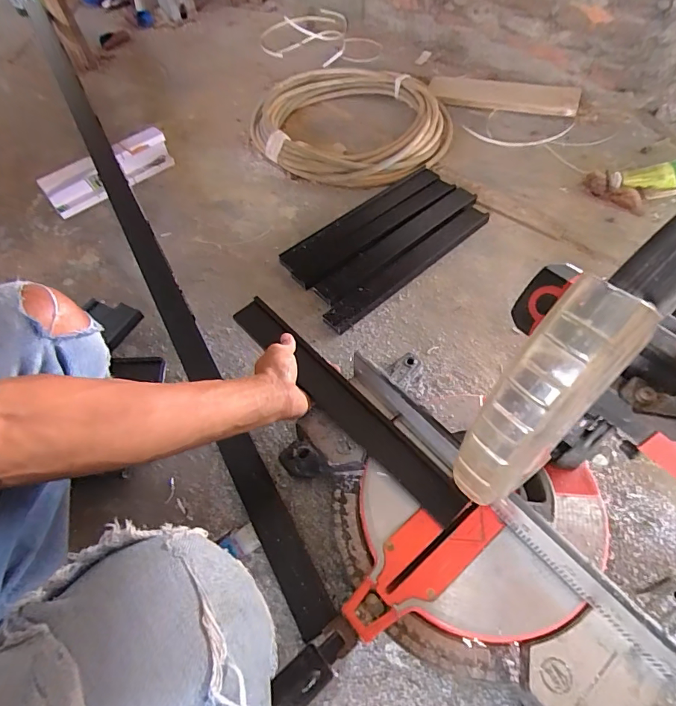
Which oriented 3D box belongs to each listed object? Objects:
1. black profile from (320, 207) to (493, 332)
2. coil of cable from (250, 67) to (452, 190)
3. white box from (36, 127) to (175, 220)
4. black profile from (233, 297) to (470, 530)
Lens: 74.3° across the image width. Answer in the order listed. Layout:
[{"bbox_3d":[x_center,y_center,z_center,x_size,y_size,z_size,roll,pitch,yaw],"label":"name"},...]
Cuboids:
[{"bbox_3d":[0.133,-0.159,0.815,0.386,0.019,0.056,-37,61,-18],"label":"black profile"},{"bbox_3d":[0.022,-0.556,1.071,0.492,0.057,0.414,13,58,13],"label":"coil of cable"},{"bbox_3d":[-0.504,-0.399,0.990,0.278,0.085,0.059,-37,61,-18],"label":"white box"},{"bbox_3d":[0.001,0.060,0.566,0.048,0.035,0.377,-39,67,-19],"label":"black profile"}]

